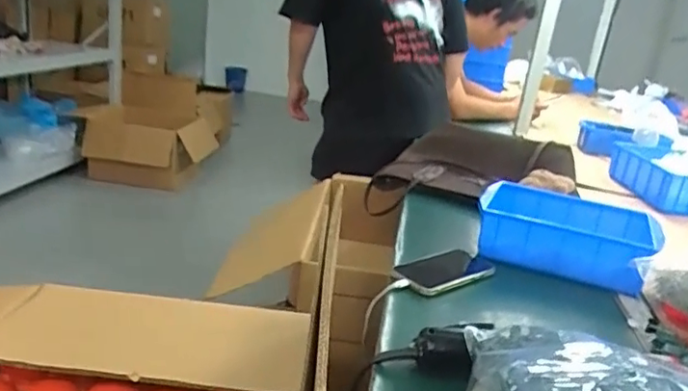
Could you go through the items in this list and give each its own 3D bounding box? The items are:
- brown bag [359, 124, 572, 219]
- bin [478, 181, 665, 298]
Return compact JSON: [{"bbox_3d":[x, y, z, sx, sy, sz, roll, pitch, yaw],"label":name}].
[{"bbox_3d":[0.259,-0.068,1.212,0.406,0.137,0.182,-5,16,8],"label":"brown bag"},{"bbox_3d":[0.335,0.058,0.903,0.246,0.072,0.180,14,20,20],"label":"bin"}]

